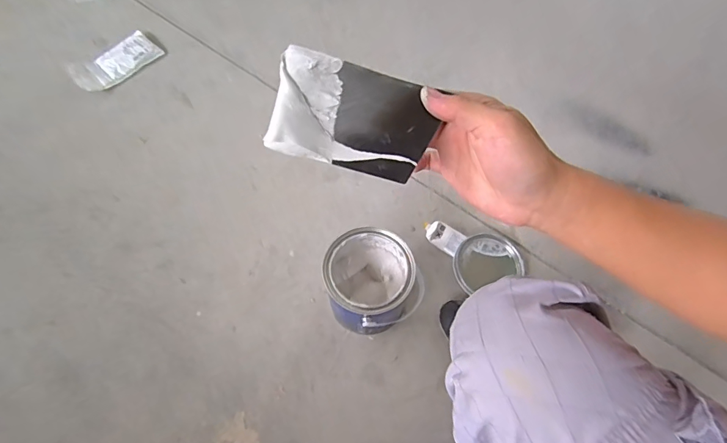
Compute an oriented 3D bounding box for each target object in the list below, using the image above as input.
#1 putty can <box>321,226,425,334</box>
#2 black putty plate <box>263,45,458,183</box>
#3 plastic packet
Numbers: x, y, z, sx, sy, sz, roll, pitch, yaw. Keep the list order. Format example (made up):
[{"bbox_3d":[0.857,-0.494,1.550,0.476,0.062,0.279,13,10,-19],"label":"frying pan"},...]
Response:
[{"bbox_3d":[0.011,0.111,0.750,0.148,0.149,0.156,0,64,-1],"label":"putty can"},{"bbox_3d":[-0.006,-0.076,0.308,0.116,0.009,0.073,14,96,-11],"label":"black putty plate"},{"bbox_3d":[-0.635,-0.411,1.081,0.128,0.009,0.209,40,70,17],"label":"plastic packet"}]

